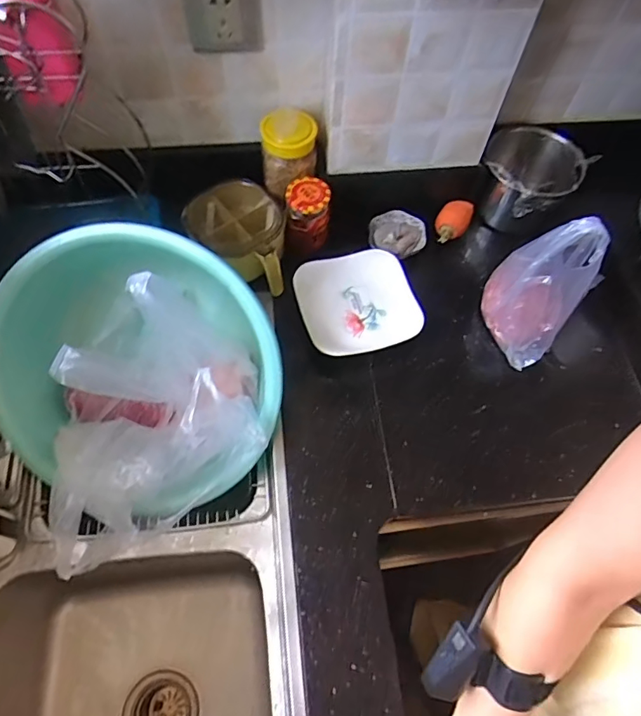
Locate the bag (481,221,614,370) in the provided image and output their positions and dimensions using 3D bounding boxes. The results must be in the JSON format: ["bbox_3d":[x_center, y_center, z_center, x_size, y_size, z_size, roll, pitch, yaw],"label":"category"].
[{"bbox_3d":[0.292,-0.093,0.684,0.119,0.219,0.097,35,66,14],"label":"bag"}]

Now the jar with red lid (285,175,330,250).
[{"bbox_3d":[-0.019,-0.219,0.766,0.062,0.083,0.068,-1,63,-4],"label":"jar with red lid"}]

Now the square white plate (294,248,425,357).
[{"bbox_3d":[0.056,-0.082,0.762,0.175,0.037,0.158,-15,65,-10],"label":"square white plate"}]

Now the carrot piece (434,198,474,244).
[{"bbox_3d":[0.221,-0.228,0.835,0.051,0.039,0.073,28,65,11],"label":"carrot piece"}]

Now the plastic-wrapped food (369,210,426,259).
[{"bbox_3d":[0.126,-0.206,0.819,0.089,0.017,0.088,1,63,-2],"label":"plastic-wrapped food"}]

